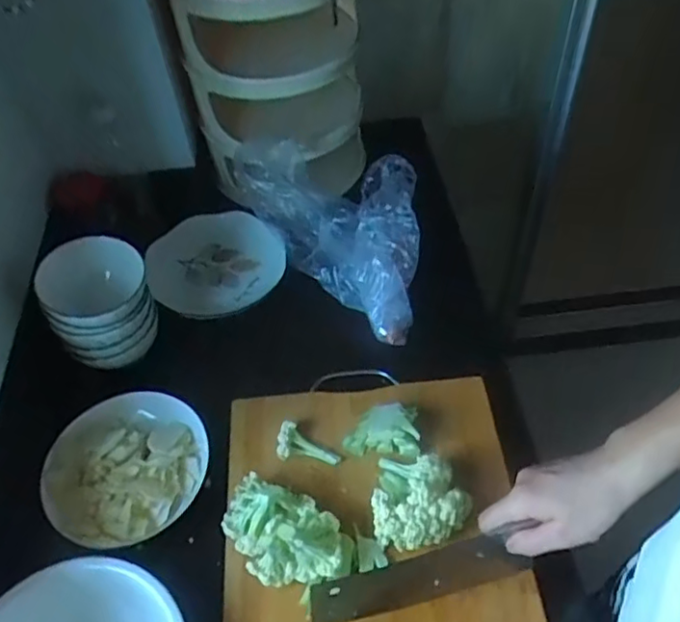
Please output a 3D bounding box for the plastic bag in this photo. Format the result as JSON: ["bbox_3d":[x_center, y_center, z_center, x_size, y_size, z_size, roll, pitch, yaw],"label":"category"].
[{"bbox_3d":[0.038,-0.129,0.804,0.200,0.115,0.272,-34,56,-21],"label":"plastic bag"}]

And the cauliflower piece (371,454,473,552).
[{"bbox_3d":[0.076,0.183,0.596,0.089,0.066,0.086,-2,51,3],"label":"cauliflower piece"}]

